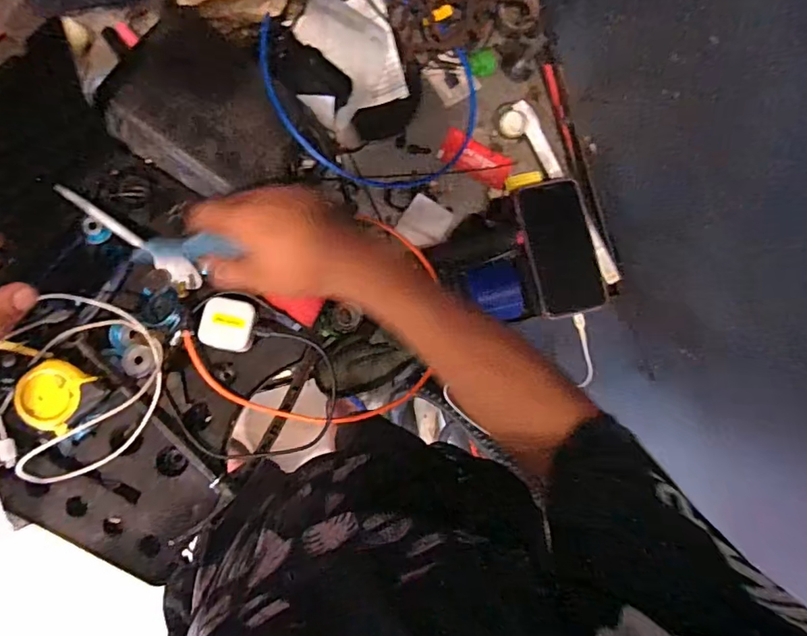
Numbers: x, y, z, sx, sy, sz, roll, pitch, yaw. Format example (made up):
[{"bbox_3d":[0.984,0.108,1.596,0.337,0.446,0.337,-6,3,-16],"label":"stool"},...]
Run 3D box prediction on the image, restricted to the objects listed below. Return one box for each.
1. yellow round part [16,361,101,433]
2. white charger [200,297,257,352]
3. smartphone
[{"bbox_3d":[-0.302,0.066,0.446,0.051,0.006,0.056,1,87,-14],"label":"yellow round part"},{"bbox_3d":[-0.163,0.006,0.490,0.046,0.032,0.047,11,87,-8],"label":"white charger"},{"bbox_3d":[0.178,-0.080,0.594,0.078,0.015,0.153,-14,89,-11],"label":"smartphone"}]

